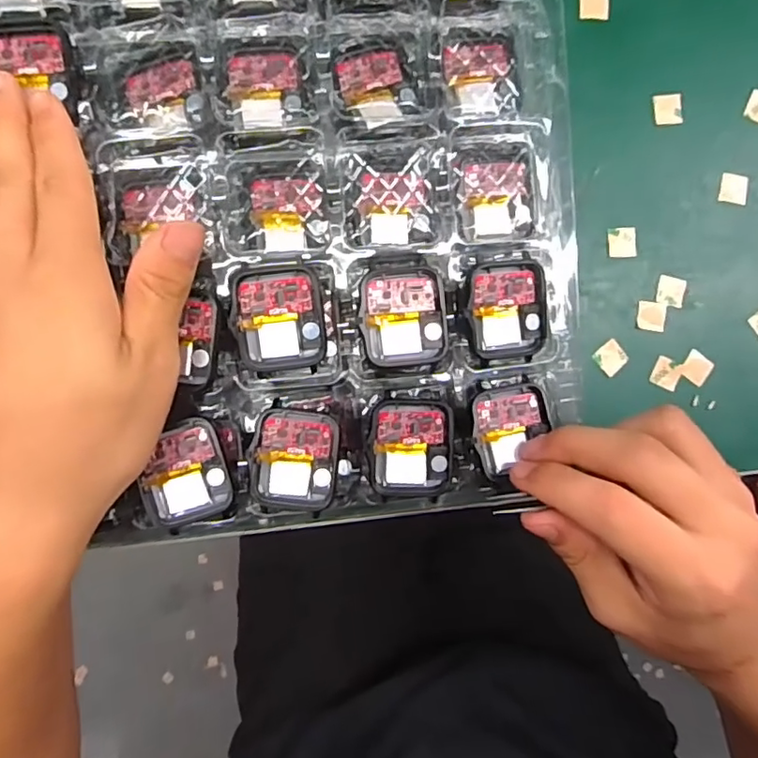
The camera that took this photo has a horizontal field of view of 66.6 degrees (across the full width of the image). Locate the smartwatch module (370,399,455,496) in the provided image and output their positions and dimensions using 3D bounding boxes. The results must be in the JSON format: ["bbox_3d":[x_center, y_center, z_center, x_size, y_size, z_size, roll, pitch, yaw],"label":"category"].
[{"bbox_3d":[0.015,0.030,0.257,0.036,0.007,0.042,-2,91,-6],"label":"smartwatch module"}]

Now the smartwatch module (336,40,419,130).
[{"bbox_3d":[0.000,-0.132,0.258,0.036,0.011,0.035,-18,92,-6],"label":"smartwatch module"}]

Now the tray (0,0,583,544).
[{"bbox_3d":[-0.039,-0.084,0.253,0.253,0.023,0.288,-6,89,-9],"label":"tray"}]

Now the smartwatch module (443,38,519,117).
[{"bbox_3d":[0.046,-0.136,0.260,0.032,0.007,0.033,-4,91,-6],"label":"smartwatch module"}]

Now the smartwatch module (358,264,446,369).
[{"bbox_3d":[0.011,-0.027,0.254,0.037,0.011,0.042,-5,91,-6],"label":"smartwatch module"}]

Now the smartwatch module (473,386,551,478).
[{"bbox_3d":[0.061,0.023,0.263,0.036,0.008,0.040,-6,89,-9],"label":"smartwatch module"}]

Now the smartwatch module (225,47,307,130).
[{"bbox_3d":[-0.050,-0.129,0.255,0.034,0.009,0.034,-4,91,-6],"label":"smartwatch module"}]

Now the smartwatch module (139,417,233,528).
[{"bbox_3d":[-0.083,0.040,0.246,0.035,0.004,0.041,-18,92,-6],"label":"smartwatch module"}]

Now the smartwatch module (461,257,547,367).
[{"bbox_3d":[0.057,-0.031,0.259,0.038,0.008,0.046,-8,91,-6],"label":"smartwatch module"}]

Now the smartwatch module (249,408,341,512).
[{"bbox_3d":[-0.036,0.035,0.251,0.037,0.008,0.043,4,90,-6],"label":"smartwatch module"}]

